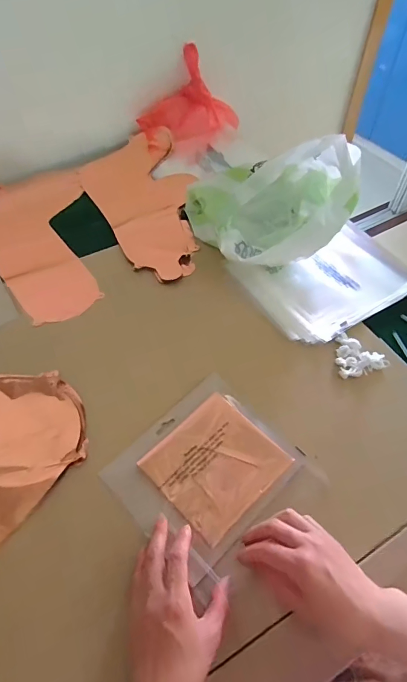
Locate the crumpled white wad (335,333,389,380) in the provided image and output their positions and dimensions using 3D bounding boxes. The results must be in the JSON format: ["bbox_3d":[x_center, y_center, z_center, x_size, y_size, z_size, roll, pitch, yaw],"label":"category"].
[{"bbox_3d":[0.220,0.015,0.559,0.066,0.016,0.067,-5,53,-5],"label":"crumpled white wad"}]

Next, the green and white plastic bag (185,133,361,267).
[{"bbox_3d":[0.116,-0.242,0.658,0.239,0.156,0.209,-22,56,-16],"label":"green and white plastic bag"}]

